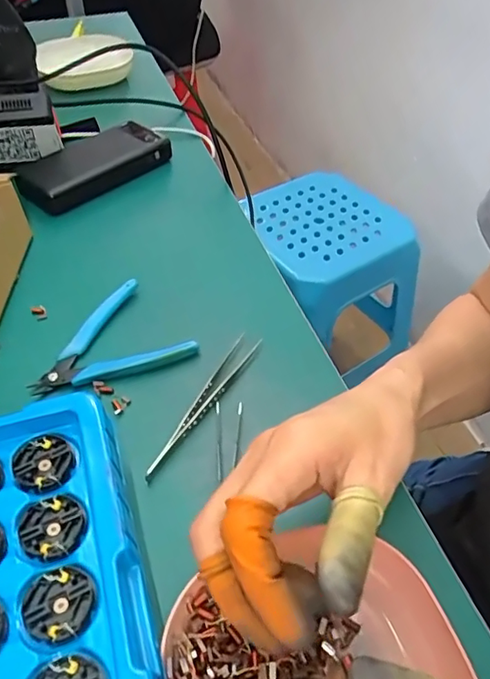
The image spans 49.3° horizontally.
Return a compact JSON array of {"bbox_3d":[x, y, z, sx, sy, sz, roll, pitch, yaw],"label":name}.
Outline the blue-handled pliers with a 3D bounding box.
[{"bbox_3d":[-0.105,-0.004,0.404,0.116,0.013,0.083,-17,49,-16],"label":"blue-handled pliers"}]

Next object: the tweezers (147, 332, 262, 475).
[{"bbox_3d":[-0.027,0.040,0.364,0.017,0.007,0.126,23,51,20],"label":"tweezers"}]

